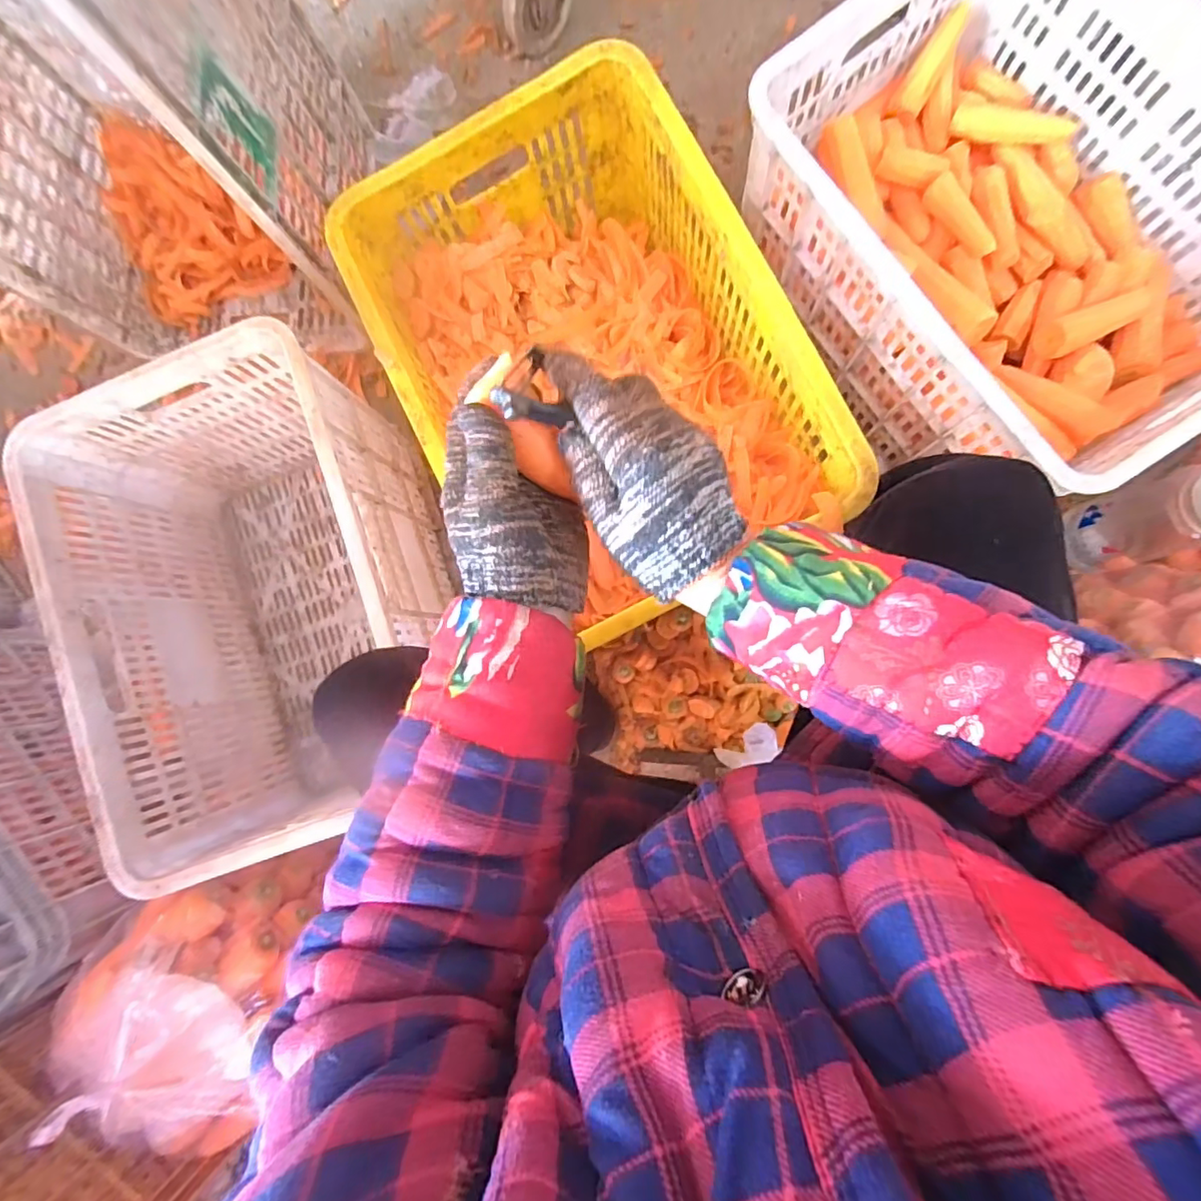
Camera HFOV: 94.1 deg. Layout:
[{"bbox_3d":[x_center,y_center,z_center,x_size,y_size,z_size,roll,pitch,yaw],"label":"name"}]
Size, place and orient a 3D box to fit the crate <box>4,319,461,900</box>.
[{"bbox_3d":[-0.390,0.010,0.700,0.354,0.291,0.505,-21,84,4],"label":"crate"}]

